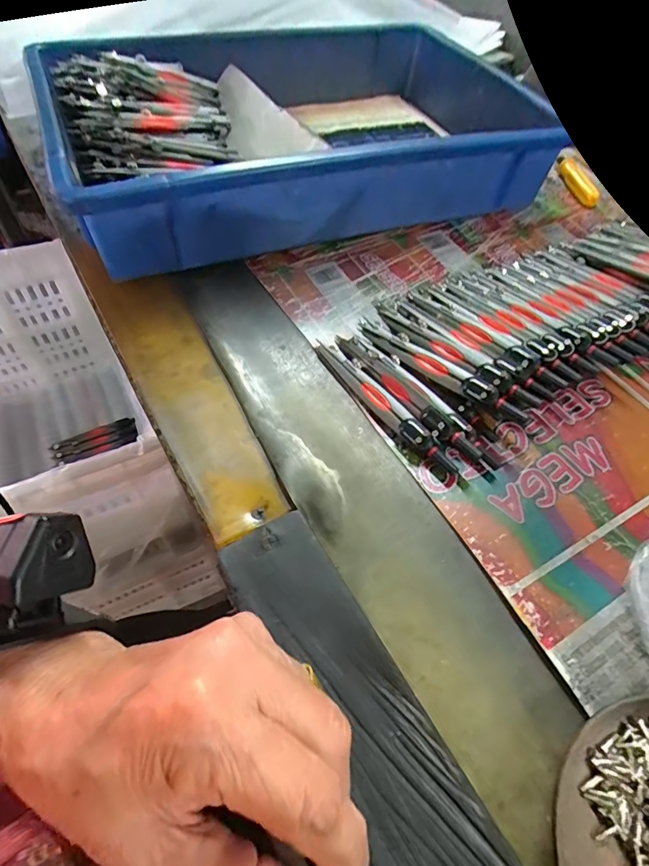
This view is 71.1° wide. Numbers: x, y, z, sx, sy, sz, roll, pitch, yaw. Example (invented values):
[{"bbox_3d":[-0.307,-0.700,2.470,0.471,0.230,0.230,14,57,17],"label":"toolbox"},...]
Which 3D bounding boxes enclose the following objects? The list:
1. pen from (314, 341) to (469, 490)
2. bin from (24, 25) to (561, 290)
[{"bbox_3d":[0.038,-0.018,0.288,0.015,0.013,0.136,-29,62,-22],"label":"pen"},{"bbox_3d":[-0.020,-0.288,0.424,0.420,0.086,0.285,-21,60,-18],"label":"bin"}]

